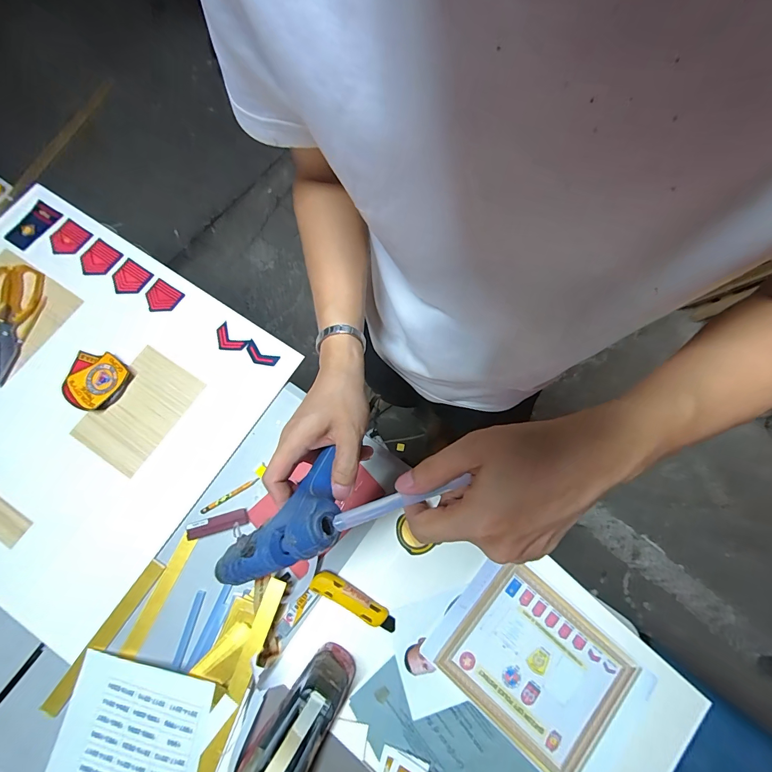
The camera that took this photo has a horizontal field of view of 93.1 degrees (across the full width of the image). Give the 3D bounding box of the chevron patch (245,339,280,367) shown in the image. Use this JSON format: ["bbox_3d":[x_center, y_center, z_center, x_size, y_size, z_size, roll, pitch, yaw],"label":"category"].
[{"bbox_3d":[-0.228,-0.055,0.669,0.063,0.004,0.032,27,76,5],"label":"chevron patch"}]

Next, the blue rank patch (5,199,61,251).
[{"bbox_3d":[-0.691,-0.313,0.712,0.061,0.009,0.099,31,82,6],"label":"blue rank patch"}]

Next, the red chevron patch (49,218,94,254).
[{"bbox_3d":[-0.620,-0.287,0.713,0.064,0.007,0.070,35,81,2],"label":"red chevron patch"}]

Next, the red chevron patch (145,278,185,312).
[{"bbox_3d":[-0.425,-0.167,0.692,0.066,0.006,0.059,33,76,3],"label":"red chevron patch"}]

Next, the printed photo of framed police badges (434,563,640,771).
[{"bbox_3d":[0.231,0.427,0.559,0.240,0.010,0.203,41,78,8],"label":"printed photo of framed police badges"}]

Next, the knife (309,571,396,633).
[{"bbox_3d":[-0.048,0.334,0.569,0.143,0.020,0.035,29,77,6],"label":"knife"}]

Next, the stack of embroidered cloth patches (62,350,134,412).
[{"bbox_3d":[-0.509,-0.009,0.641,0.096,0.023,0.099,20,76,3],"label":"stack of embroidered cloth patches"}]

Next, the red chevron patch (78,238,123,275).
[{"bbox_3d":[-0.556,-0.244,0.705,0.068,0.009,0.071,34,77,7],"label":"red chevron patch"}]

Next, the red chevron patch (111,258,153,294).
[{"bbox_3d":[-0.490,-0.204,0.698,0.062,0.005,0.065,33,78,3],"label":"red chevron patch"}]

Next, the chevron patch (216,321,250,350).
[{"bbox_3d":[-0.292,-0.086,0.675,0.062,0.004,0.043,42,78,9],"label":"chevron patch"}]

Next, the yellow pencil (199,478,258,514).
[{"bbox_3d":[-0.262,0.184,0.615,0.101,0.006,0.011,-31,78,-9],"label":"yellow pencil"}]

